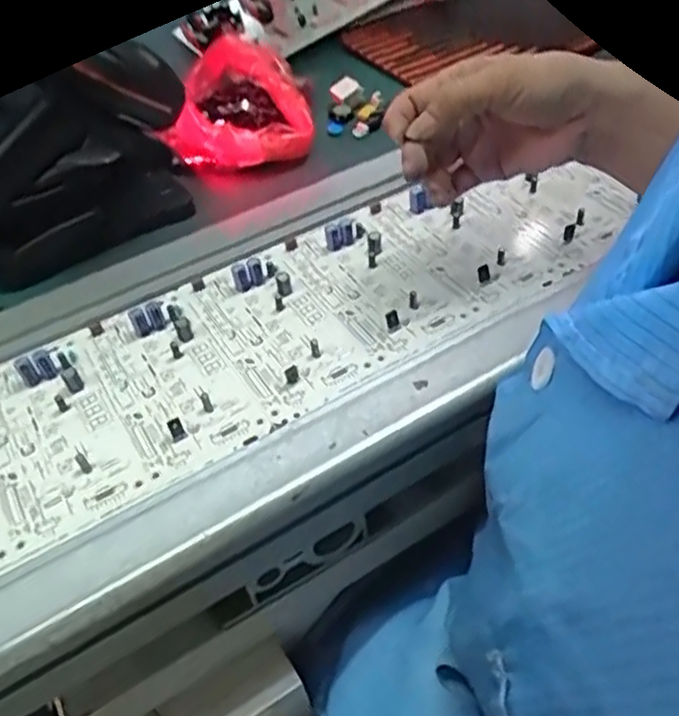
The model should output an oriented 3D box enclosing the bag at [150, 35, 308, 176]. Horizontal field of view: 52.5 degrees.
[{"bbox_3d":[-0.078,-0.212,0.598,0.106,0.070,0.160,0,47,7],"label":"bag"}]

